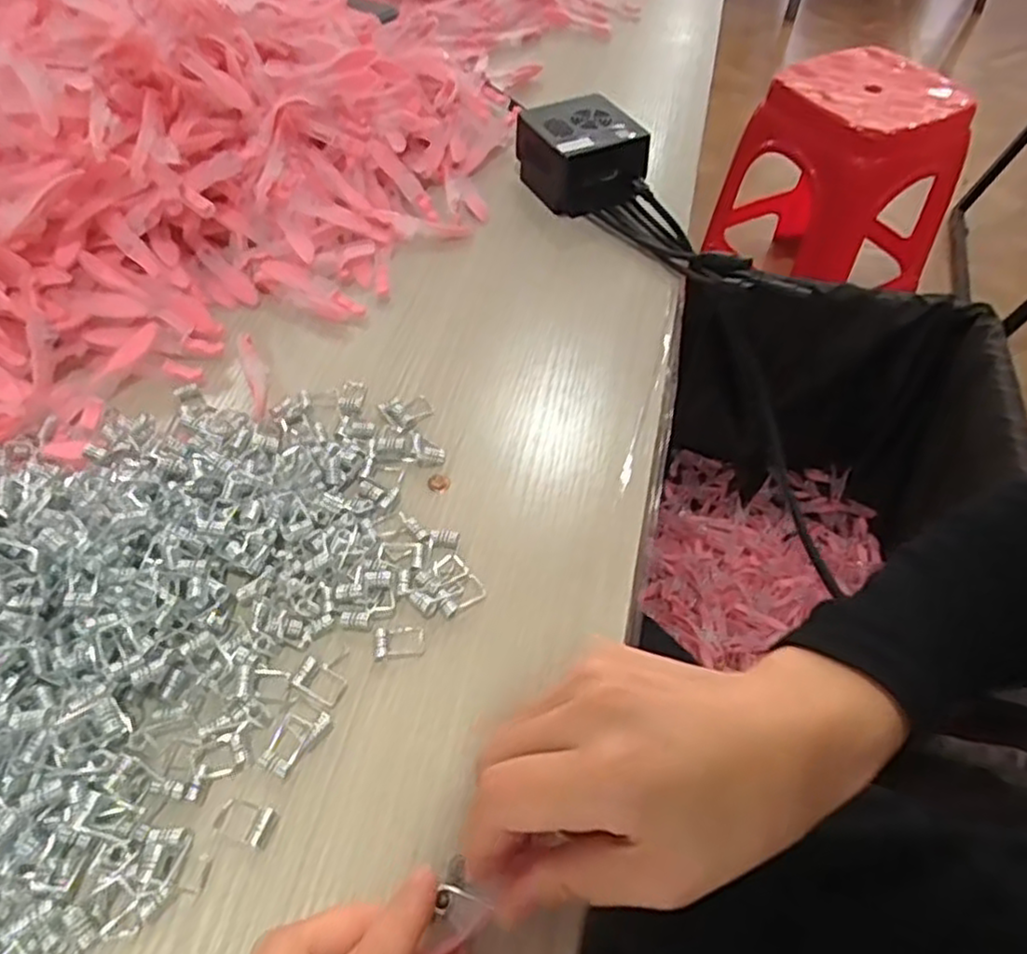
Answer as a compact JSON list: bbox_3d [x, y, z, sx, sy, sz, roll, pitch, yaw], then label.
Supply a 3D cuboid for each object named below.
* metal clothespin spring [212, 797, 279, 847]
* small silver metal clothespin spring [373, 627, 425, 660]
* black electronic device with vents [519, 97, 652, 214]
[{"bbox_3d":[-0.102,0.130,0.272,0.022,0.006,0.013,16,54,9],"label":"metal clothespin spring"},{"bbox_3d":[-0.051,0.073,0.319,0.023,0.004,0.014,-5,54,-7],"label":"small silver metal clothespin spring"},{"bbox_3d":[0.051,-0.240,0.535,0.073,0.051,0.086,-20,57,-17],"label":"black electronic device with vents"}]

